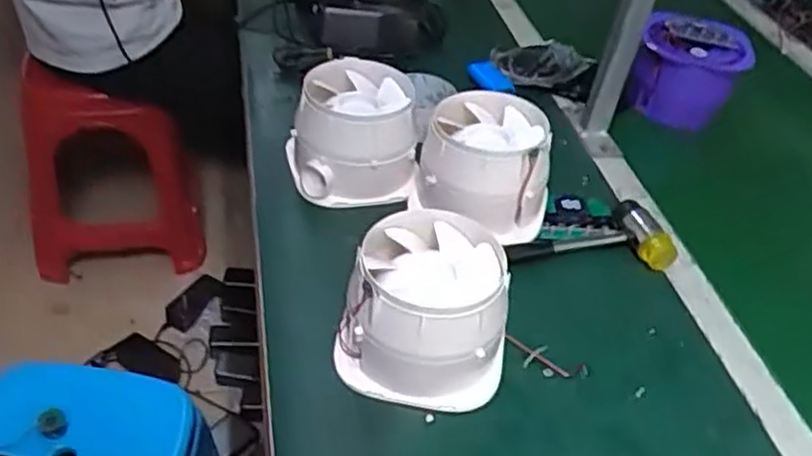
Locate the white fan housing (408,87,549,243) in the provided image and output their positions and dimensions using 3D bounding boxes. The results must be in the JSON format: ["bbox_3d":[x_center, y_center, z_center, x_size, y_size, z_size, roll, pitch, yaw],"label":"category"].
[{"bbox_3d":[0.079,-0.063,0.763,0.135,0.101,0.119,8,40,0],"label":"white fan housing"}]

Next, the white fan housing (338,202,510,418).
[{"bbox_3d":[0.017,0.069,0.615,0.134,0.103,0.125,12,40,5],"label":"white fan housing"}]

